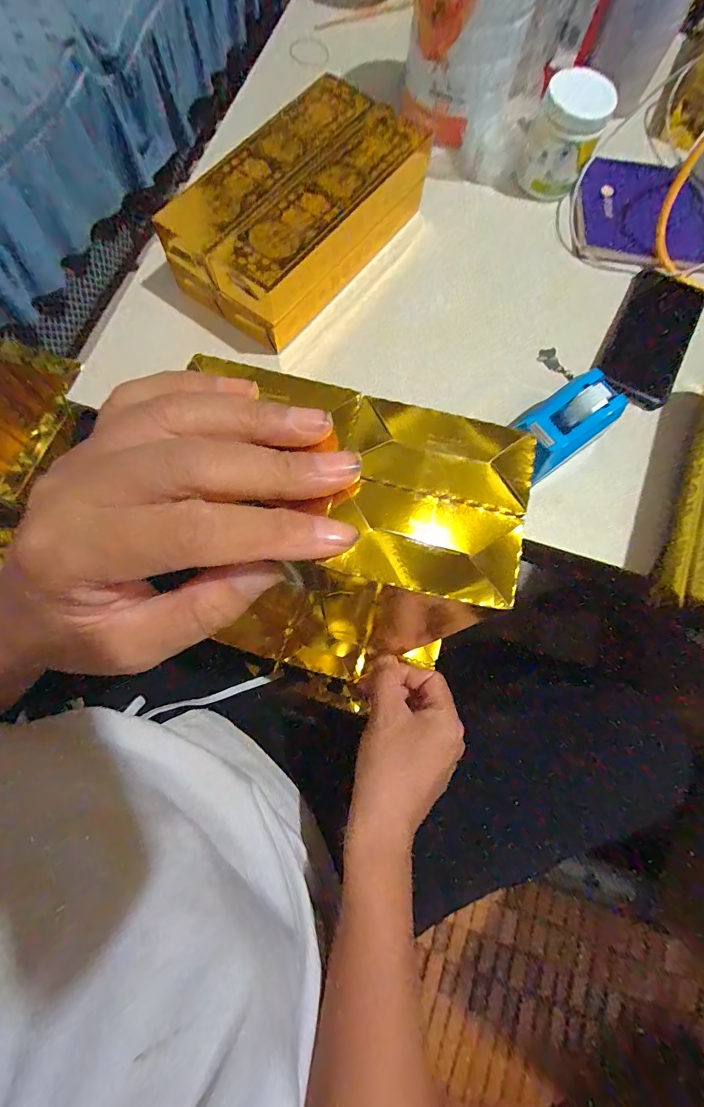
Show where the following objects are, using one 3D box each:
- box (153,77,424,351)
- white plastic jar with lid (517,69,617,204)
[{"bbox_3d":[-0.052,-0.346,0.433,0.159,0.076,0.278,39,77,8],"label":"box"},{"bbox_3d":[0.235,-0.463,0.465,0.071,0.080,0.066,1,74,-2],"label":"white plastic jar with lid"}]

